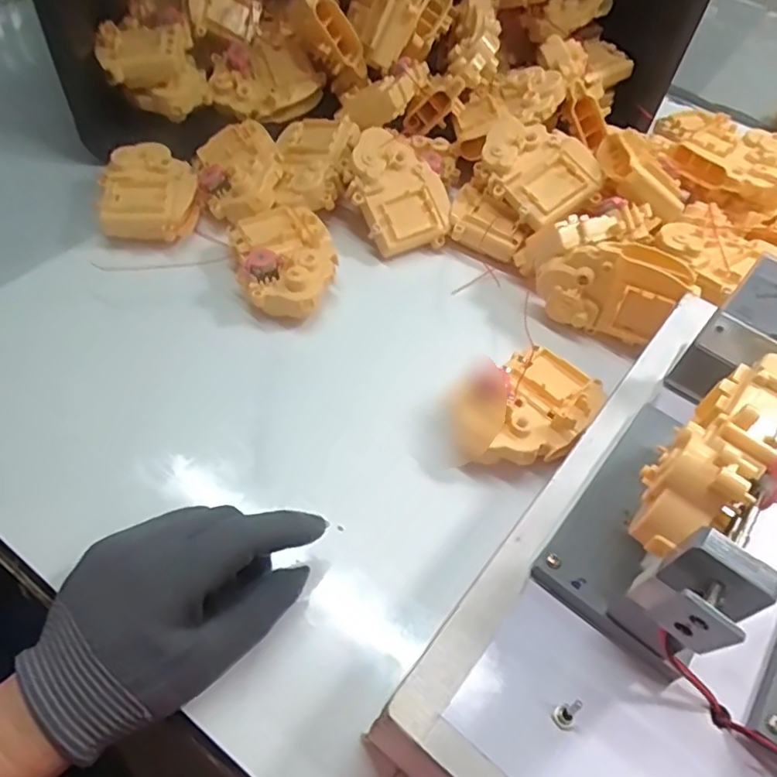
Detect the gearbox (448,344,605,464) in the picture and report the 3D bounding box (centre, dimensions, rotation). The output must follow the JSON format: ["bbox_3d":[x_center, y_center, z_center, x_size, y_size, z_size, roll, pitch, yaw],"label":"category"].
[{"bbox_3d":[0.085,0.014,0.376,0.076,0.033,0.095,34,57,18],"label":"gearbox"}]

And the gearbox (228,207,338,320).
[{"bbox_3d":[-0.075,-0.092,0.437,0.068,0.042,0.095,-13,56,-16],"label":"gearbox"}]

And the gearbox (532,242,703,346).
[{"bbox_3d":[0.157,-0.070,0.422,0.091,0.064,0.043,31,56,16],"label":"gearbox"}]

